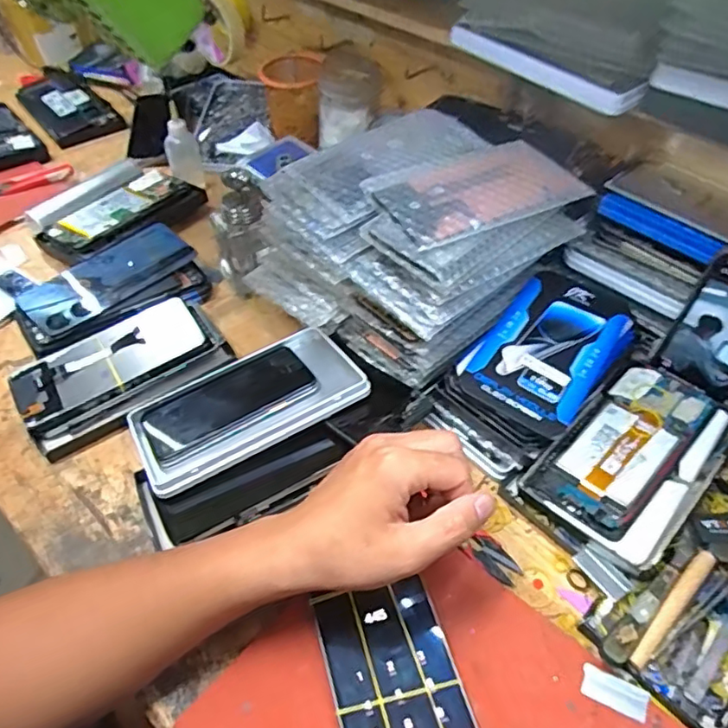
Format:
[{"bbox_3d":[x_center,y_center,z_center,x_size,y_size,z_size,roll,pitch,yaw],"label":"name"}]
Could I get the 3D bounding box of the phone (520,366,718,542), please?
[{"bbox_3d":[0.205,0.062,0.453,0.161,0.009,0.075,-38,52,-24],"label":"phone"}]

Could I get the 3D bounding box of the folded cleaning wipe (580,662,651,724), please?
[{"bbox_3d":[0.158,0.207,0.365,0.040,0.006,0.019,22,53,17],"label":"folded cleaning wipe"}]

